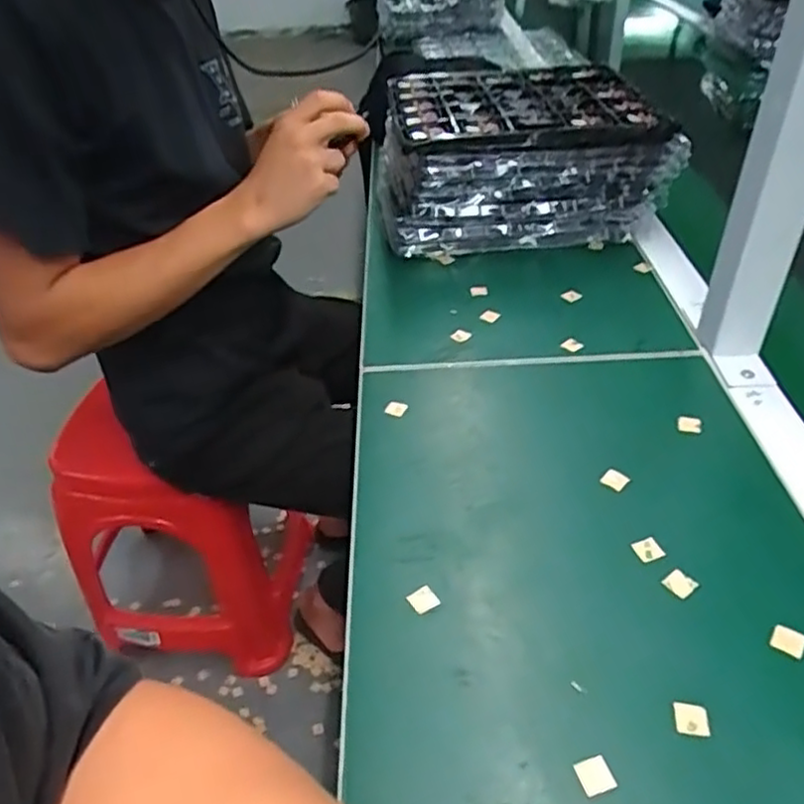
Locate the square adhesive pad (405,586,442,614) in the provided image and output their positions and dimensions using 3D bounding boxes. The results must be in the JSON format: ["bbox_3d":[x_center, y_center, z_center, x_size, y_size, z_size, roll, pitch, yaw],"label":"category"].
[{"bbox_3d":[0.013,0.122,0.416,0.017,0.004,0.015,-27,46,-28],"label":"square adhesive pad"}]

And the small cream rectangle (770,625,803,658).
[{"bbox_3d":[0.216,0.133,0.380,0.017,0.004,0.016,24,46,28],"label":"small cream rectangle"}]

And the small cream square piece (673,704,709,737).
[{"bbox_3d":[0.149,0.163,0.350,0.016,0.004,0.015,2,48,8],"label":"small cream square piece"}]

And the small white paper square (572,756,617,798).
[{"bbox_3d":[0.094,0.182,0.333,0.016,0.004,0.015,-13,41,-14],"label":"small white paper square"}]

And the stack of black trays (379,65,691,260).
[{"bbox_3d":[0.127,-0.288,0.801,0.293,0.129,0.254,-5,40,-1],"label":"stack of black trays"}]

